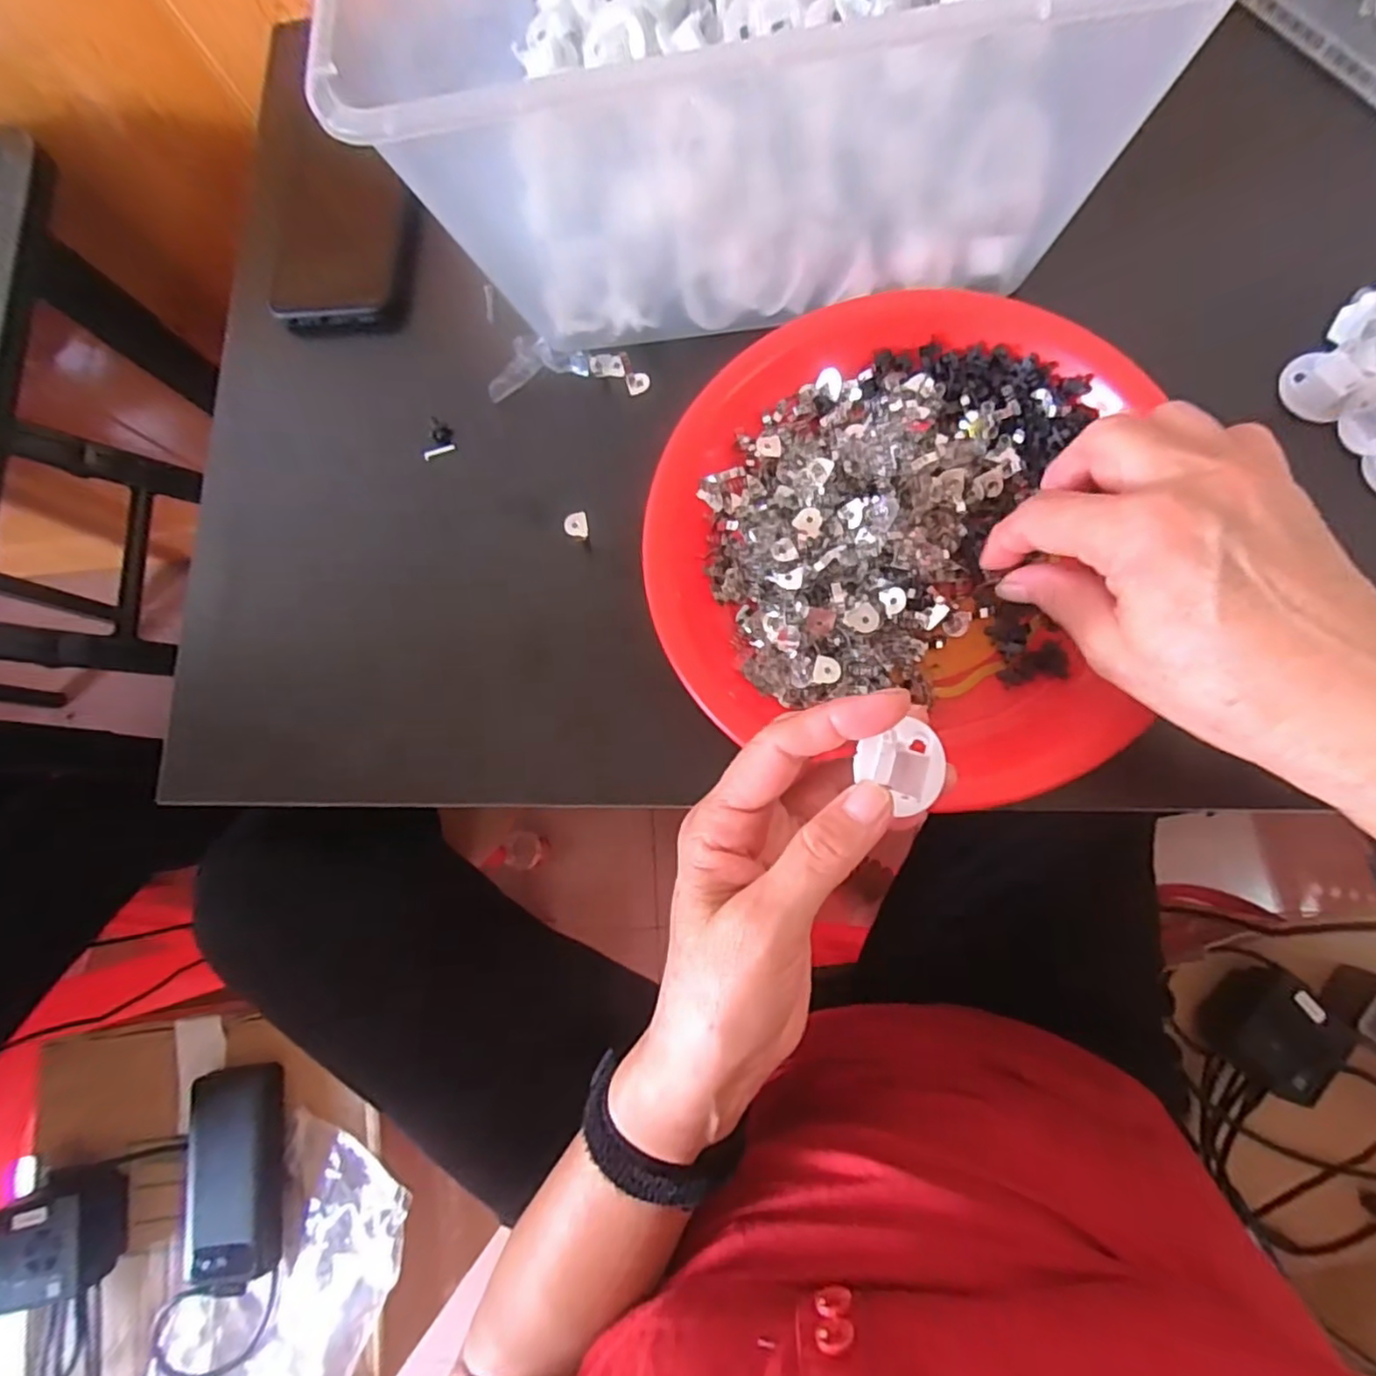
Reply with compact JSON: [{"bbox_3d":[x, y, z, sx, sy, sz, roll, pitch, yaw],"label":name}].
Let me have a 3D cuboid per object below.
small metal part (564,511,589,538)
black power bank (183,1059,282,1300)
[{"bbox_3d":[-0.058,-0.084,0.335,0.011,0.007,0.014,-11,79,6],"label":"small metal part"},{"bbox_3d":[-0.371,0.400,0.531,0.070,0.023,0.156,-10,79,6],"label":"black power bank"}]

